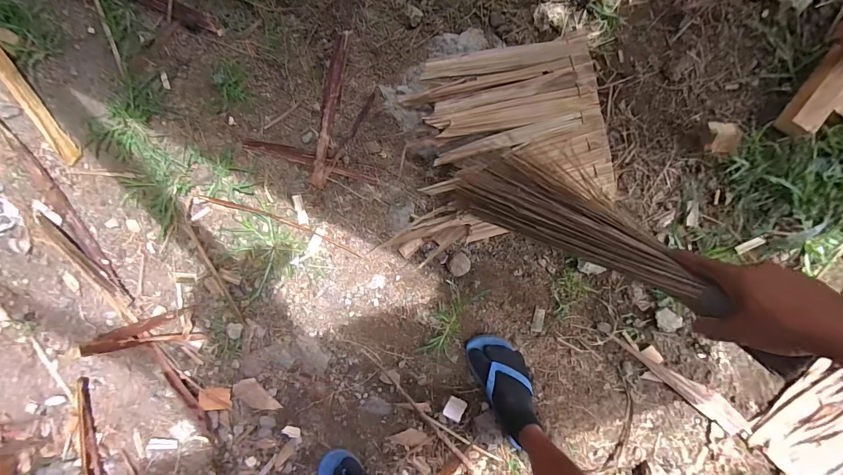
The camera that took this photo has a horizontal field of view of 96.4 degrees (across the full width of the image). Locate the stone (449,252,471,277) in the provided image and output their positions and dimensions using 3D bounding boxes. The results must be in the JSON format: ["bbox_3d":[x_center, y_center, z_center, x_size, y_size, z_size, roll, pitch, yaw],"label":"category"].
[{"bbox_3d":[0.081,0.055,0.798,0.044,0.036,0.047,1,99,3],"label":"stone"}]

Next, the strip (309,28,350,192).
[{"bbox_3d":[-0.188,-0.259,0.776,0.034,0.017,0.312,13,100,1],"label":"strip"}]

